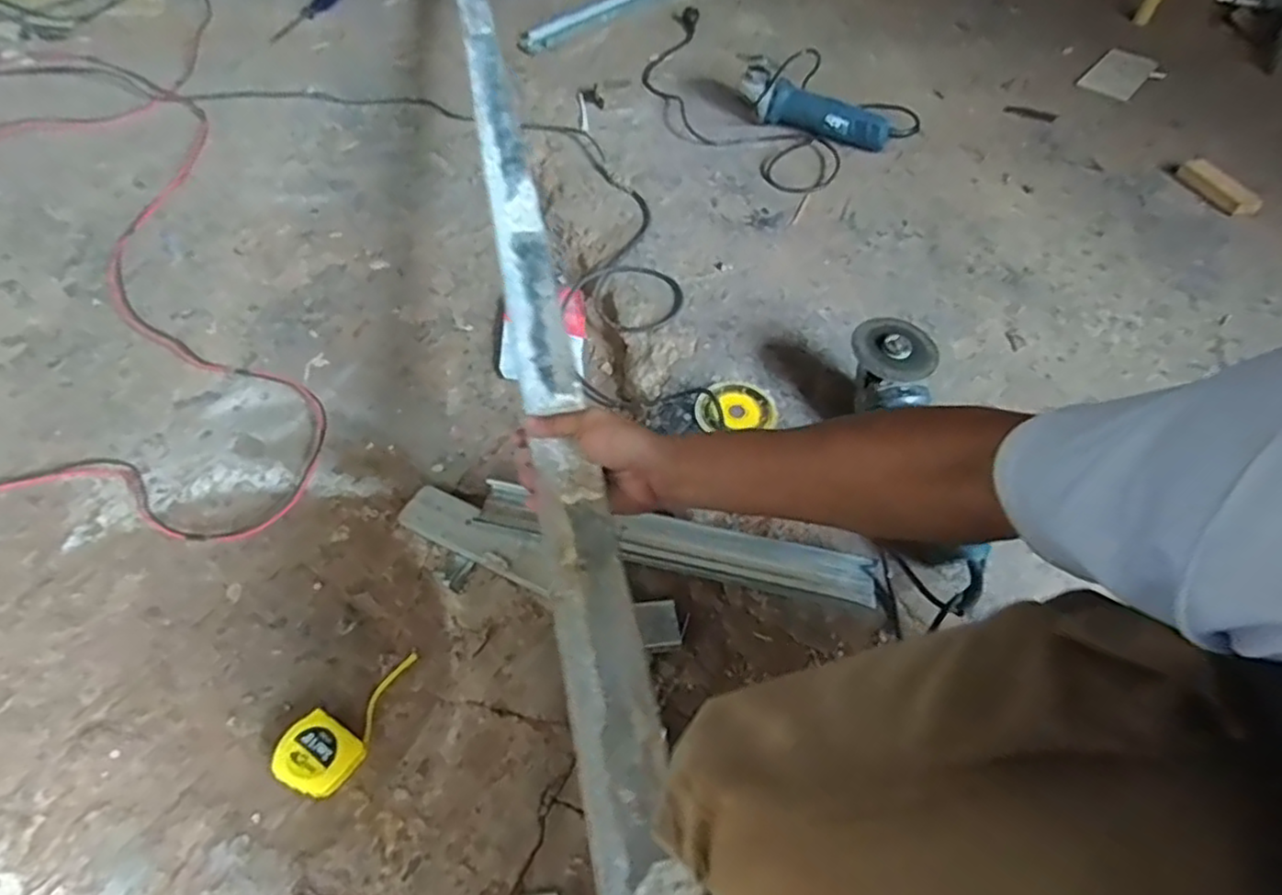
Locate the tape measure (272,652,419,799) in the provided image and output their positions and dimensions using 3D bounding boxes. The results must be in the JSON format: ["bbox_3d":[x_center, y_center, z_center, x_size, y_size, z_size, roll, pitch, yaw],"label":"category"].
[{"bbox_3d":[-0.258,0.249,0.622,0.063,0.034,0.137,37,61,20],"label":"tape measure"}]

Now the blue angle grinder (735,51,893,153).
[{"bbox_3d":[0.284,-0.579,1.162,0.283,0.080,0.070,29,59,15],"label":"blue angle grinder"}]

